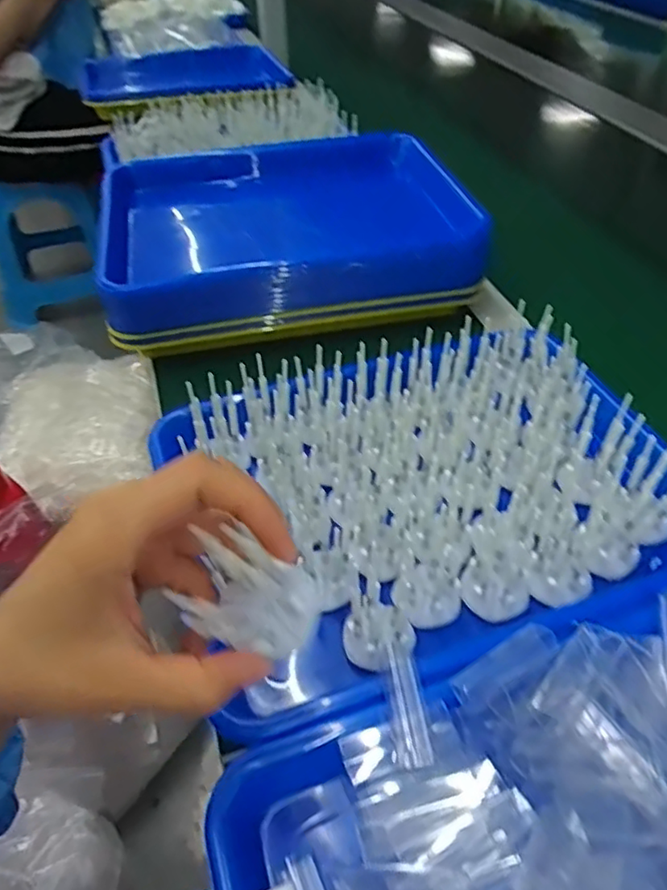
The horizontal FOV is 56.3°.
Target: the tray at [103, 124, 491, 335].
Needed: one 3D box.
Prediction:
[{"bbox_3d":[-0.033,-0.209,0.593,0.358,0.079,0.235,-12,46,-10],"label":"tray"}]

